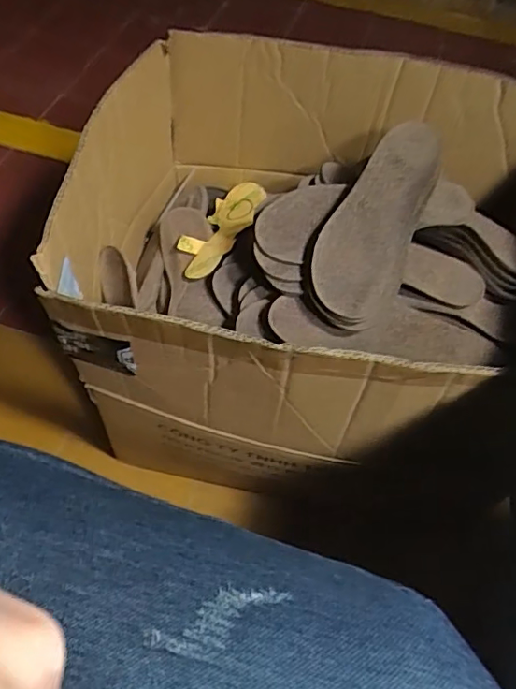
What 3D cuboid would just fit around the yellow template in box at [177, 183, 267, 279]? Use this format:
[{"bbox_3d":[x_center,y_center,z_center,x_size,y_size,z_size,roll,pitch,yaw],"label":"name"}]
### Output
[{"bbox_3d":[-0.048,-0.153,0.722,0.067,0.031,0.226,16,42,6],"label":"yellow template in box"}]

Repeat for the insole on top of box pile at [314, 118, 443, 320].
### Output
[{"bbox_3d":[0.126,-0.134,0.580,0.089,0.025,0.238,23,74,10],"label":"insole on top of box pile"}]

